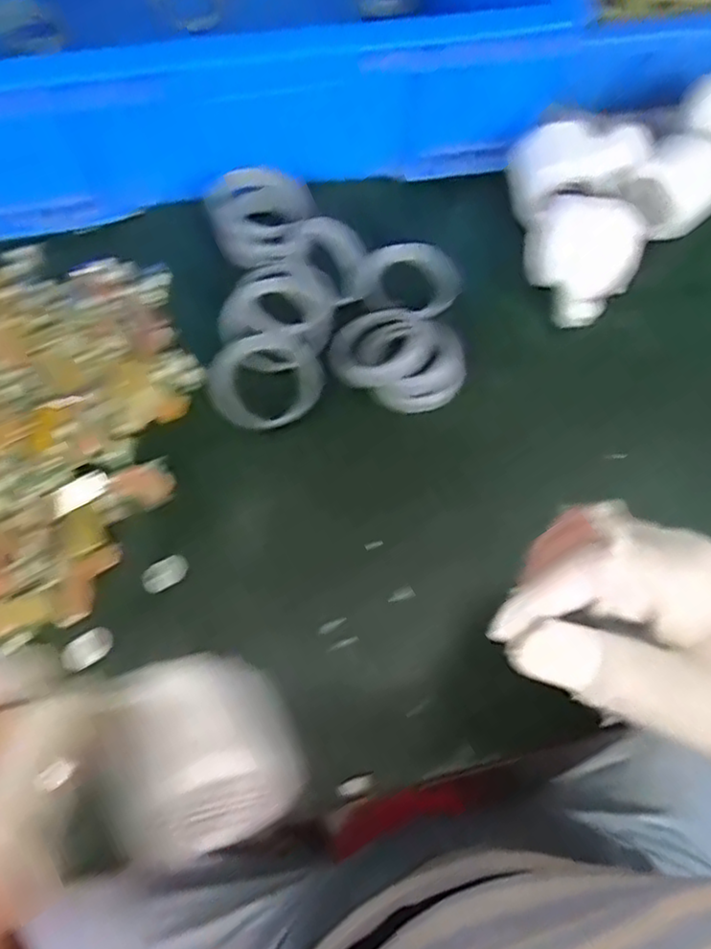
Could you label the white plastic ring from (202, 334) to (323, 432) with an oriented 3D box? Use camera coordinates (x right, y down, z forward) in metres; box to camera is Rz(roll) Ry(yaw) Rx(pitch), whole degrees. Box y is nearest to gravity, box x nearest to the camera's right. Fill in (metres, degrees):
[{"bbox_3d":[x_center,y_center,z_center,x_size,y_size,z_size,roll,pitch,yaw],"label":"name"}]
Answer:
[{"bbox_3d":[-0.057,-0.060,0.417,0.069,0.007,0.065,1,67,-3],"label":"white plastic ring"}]

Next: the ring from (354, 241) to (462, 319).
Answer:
[{"bbox_3d":[0.034,-0.133,0.452,0.063,0.017,0.062,1,67,-3],"label":"ring"}]

